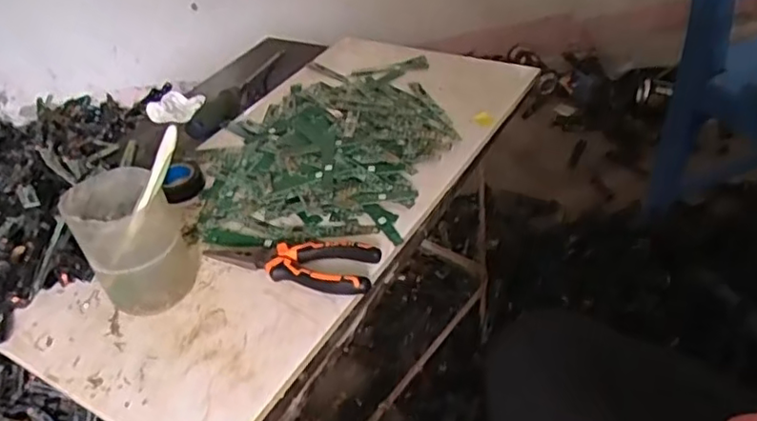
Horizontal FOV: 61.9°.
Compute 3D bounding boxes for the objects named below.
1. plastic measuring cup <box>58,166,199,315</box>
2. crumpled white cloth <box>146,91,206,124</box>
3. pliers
[{"bbox_3d":[-0.203,0.023,0.527,0.076,0.096,0.081,-5,38,4],"label":"plastic measuring cup"},{"bbox_3d":[-0.260,-0.137,0.824,0.072,0.023,0.046,-35,45,-30],"label":"crumpled white cloth"},{"bbox_3d":[-0.077,0.039,0.564,0.156,0.018,0.055,8,41,21],"label":"pliers"}]

